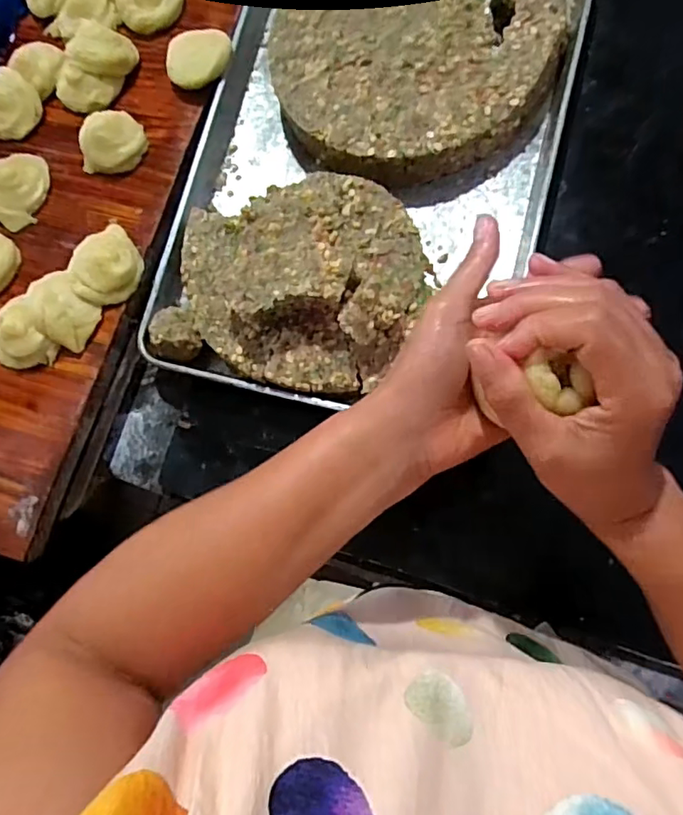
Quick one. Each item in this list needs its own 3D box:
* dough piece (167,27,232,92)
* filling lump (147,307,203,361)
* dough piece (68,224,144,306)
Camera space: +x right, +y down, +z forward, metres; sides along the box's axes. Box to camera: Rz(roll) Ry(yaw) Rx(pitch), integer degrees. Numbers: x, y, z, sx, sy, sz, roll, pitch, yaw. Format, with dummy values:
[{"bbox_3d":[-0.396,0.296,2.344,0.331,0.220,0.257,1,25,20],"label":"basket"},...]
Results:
[{"bbox_3d":[-0.173,-0.416,0.668,0.077,0.032,0.056,2,82,5],"label":"dough piece"},{"bbox_3d":[-0.188,-0.081,0.626,0.054,0.029,0.064,-33,81,0],"label":"filling lump"},{"bbox_3d":[-0.270,-0.162,0.642,0.078,0.030,0.075,-1,82,5],"label":"dough piece"}]

